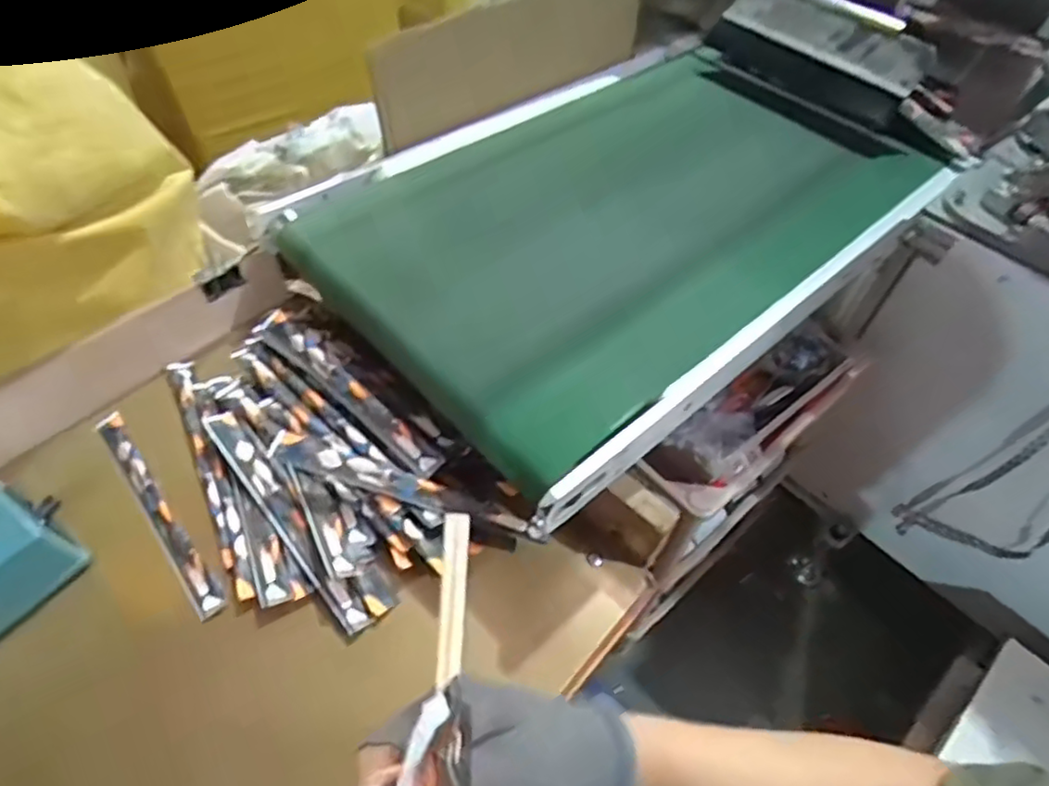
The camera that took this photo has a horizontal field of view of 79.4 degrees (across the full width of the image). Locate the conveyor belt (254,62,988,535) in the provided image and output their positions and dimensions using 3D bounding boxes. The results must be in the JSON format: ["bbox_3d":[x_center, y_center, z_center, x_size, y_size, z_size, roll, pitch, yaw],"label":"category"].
[{"bbox_3d":[0.125,-0.201,0.683,0.648,0.114,0.413,-37,69,-20],"label":"conveyor belt"}]

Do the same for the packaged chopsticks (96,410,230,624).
[{"bbox_3d":[-0.316,0.099,0.543,0.021,0.012,0.226,-32,60,-25],"label":"packaged chopsticks"}]

